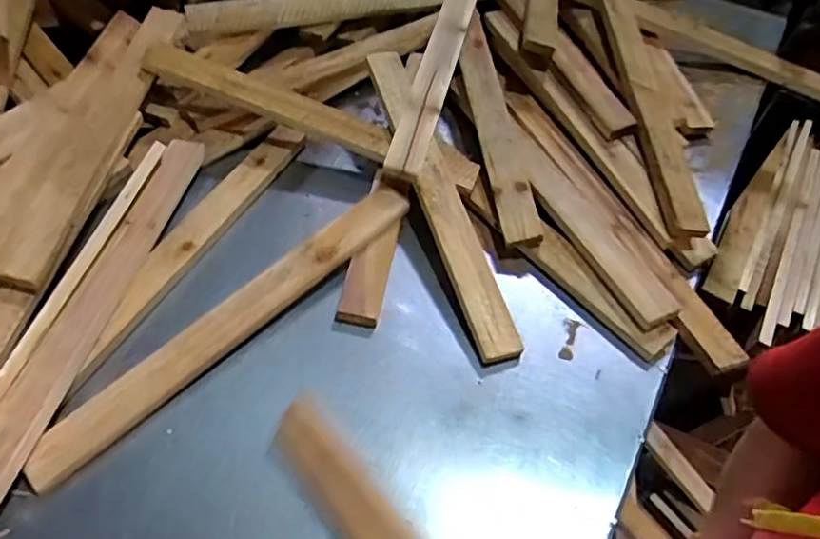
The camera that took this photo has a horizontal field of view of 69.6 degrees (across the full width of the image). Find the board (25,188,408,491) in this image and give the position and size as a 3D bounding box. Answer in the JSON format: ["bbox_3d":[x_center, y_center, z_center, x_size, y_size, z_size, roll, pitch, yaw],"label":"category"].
[{"bbox_3d":[-0.196,0.052,0.683,0.047,0.017,0.503,43,64,14],"label":"board"}]

